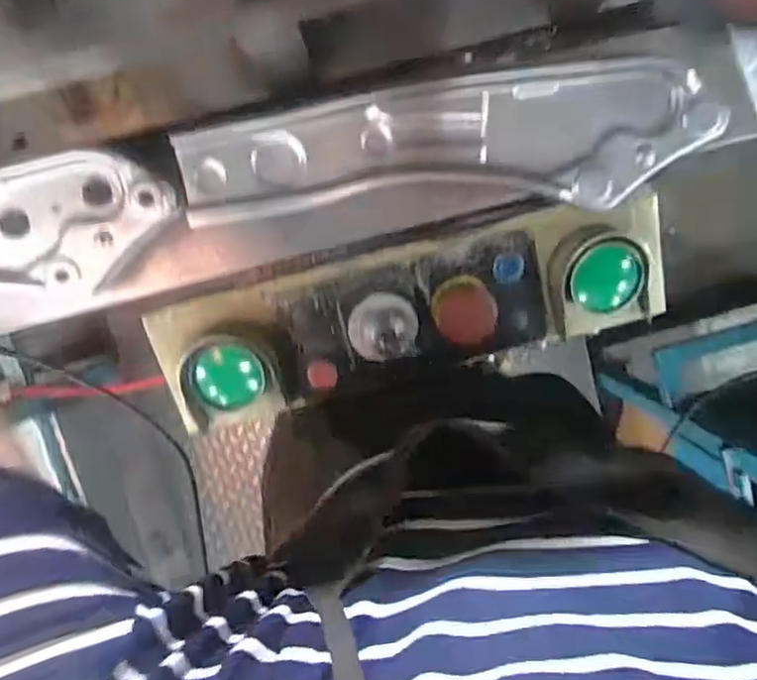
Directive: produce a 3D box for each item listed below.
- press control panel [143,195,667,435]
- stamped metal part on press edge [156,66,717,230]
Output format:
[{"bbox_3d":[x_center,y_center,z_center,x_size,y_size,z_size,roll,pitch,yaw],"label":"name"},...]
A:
[{"bbox_3d":[0.036,-0.027,0.638,0.504,0.073,0.147,-15,99,1],"label":"press control panel"},{"bbox_3d":[0.055,-0.162,0.525,0.441,0.035,0.108,-4,99,0],"label":"stamped metal part on press edge"}]

